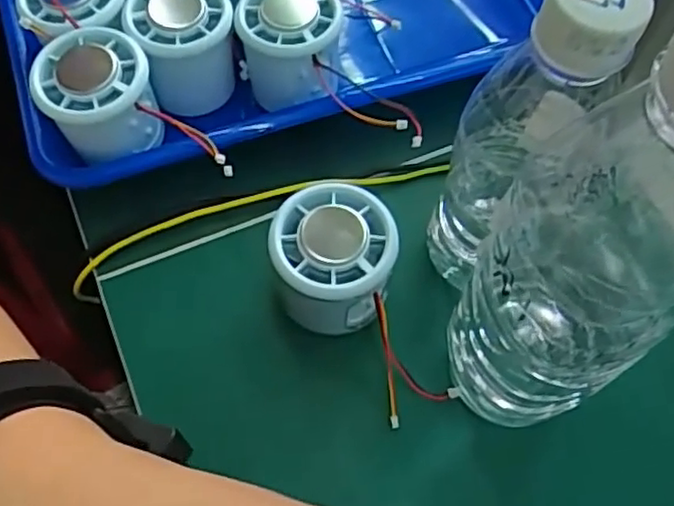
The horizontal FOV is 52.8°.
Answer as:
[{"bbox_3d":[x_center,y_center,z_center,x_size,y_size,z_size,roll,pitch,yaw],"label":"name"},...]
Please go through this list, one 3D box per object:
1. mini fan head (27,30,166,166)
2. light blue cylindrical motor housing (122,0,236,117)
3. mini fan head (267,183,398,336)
[{"bbox_3d":[-0.122,-0.078,0.348,0.056,0.043,0.059,-16,65,-11],"label":"mini fan head"},{"bbox_3d":[-0.084,-0.112,0.381,0.053,0.063,0.051,1,63,-2],"label":"light blue cylindrical motor housing"},{"bbox_3d":[-0.002,0.006,0.318,0.054,0.051,0.058,1,63,-2],"label":"mini fan head"}]

